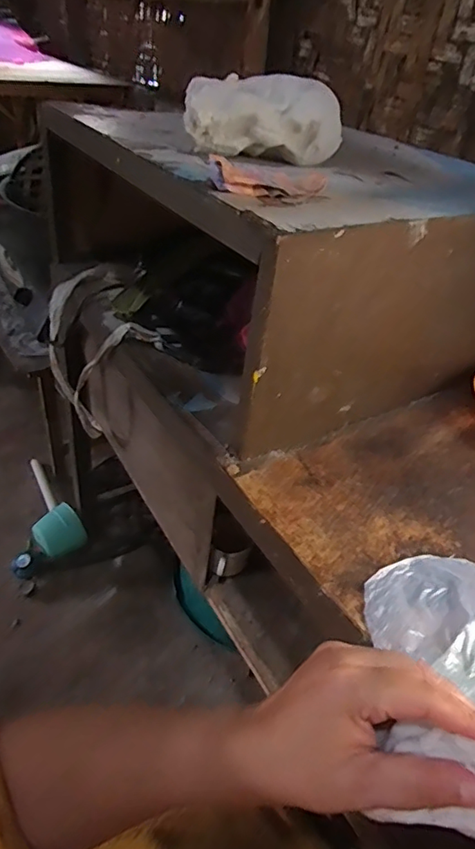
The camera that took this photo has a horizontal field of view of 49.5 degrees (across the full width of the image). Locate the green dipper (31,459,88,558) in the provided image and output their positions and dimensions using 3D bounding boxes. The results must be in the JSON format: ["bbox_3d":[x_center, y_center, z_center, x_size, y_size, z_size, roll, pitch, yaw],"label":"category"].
[{"bbox_3d":[-0.522,0.196,1.440,0.125,0.102,0.388,-11,41,-22],"label":"green dipper"}]

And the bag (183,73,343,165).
[{"bbox_3d":[0.033,-0.357,0.607,0.194,0.081,0.070,-12,42,-24],"label":"bag"}]

